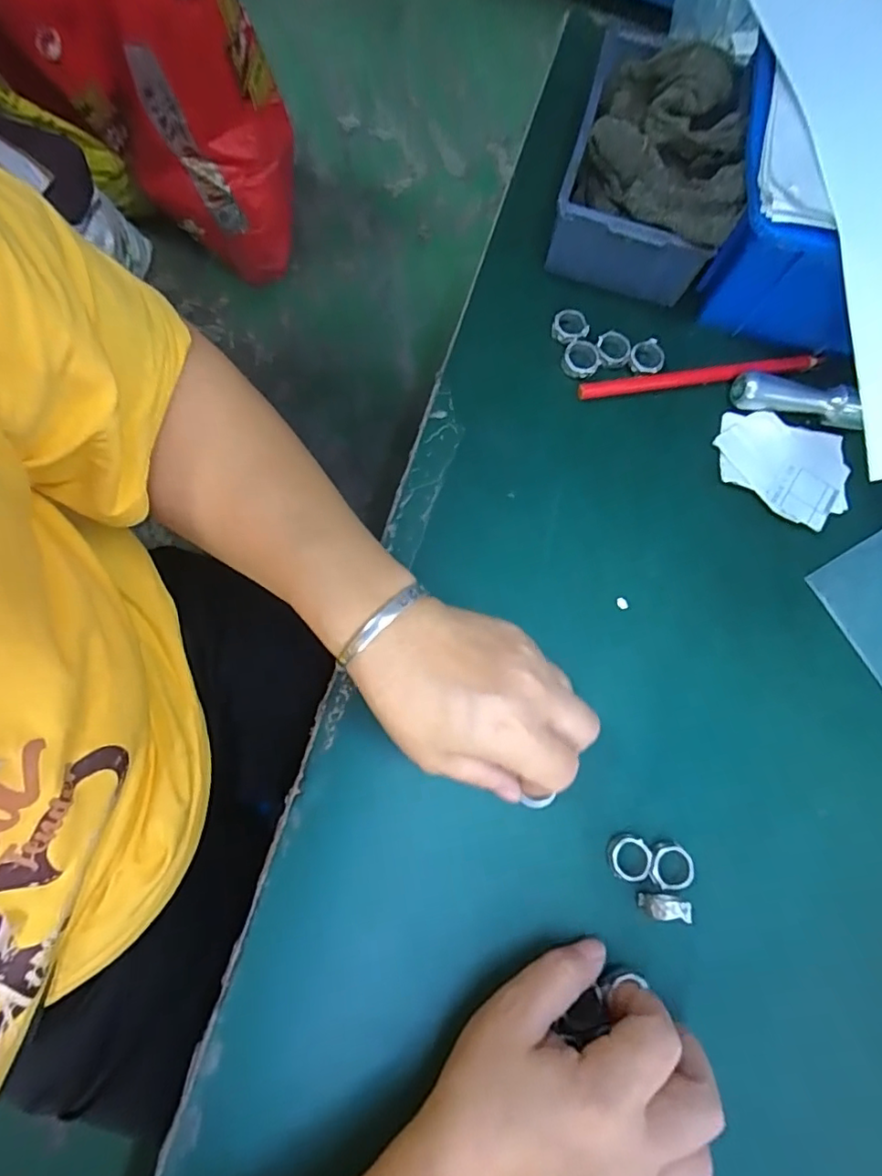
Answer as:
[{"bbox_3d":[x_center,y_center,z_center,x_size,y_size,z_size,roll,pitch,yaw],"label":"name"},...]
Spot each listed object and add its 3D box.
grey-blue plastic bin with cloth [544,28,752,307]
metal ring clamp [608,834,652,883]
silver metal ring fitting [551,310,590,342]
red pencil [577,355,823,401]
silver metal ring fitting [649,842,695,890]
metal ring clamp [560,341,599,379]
[{"bbox_3d":[0.126,-0.260,0.344,0.095,0.071,0.148,14,76,0],"label":"grey-blue plastic bin with cloth"},{"bbox_3d":[0.096,0.137,0.281,0.021,0.004,0.021,1,76,-4],"label":"metal ring clamp"},{"bbox_3d":[0.079,-0.162,0.345,0.022,0.009,0.019,-10,77,-7],"label":"silver metal ring fitting"},{"bbox_3d":[0.165,-0.134,0.347,0.158,0.008,0.012,-9,77,-7],"label":"red pencil"},{"bbox_3d":[0.118,0.141,0.282,0.022,0.005,0.022,1,76,-4],"label":"silver metal ring fitting"},{"bbox_3d":[0.087,-0.142,0.344,0.023,0.007,0.023,1,76,-4],"label":"metal ring clamp"}]

